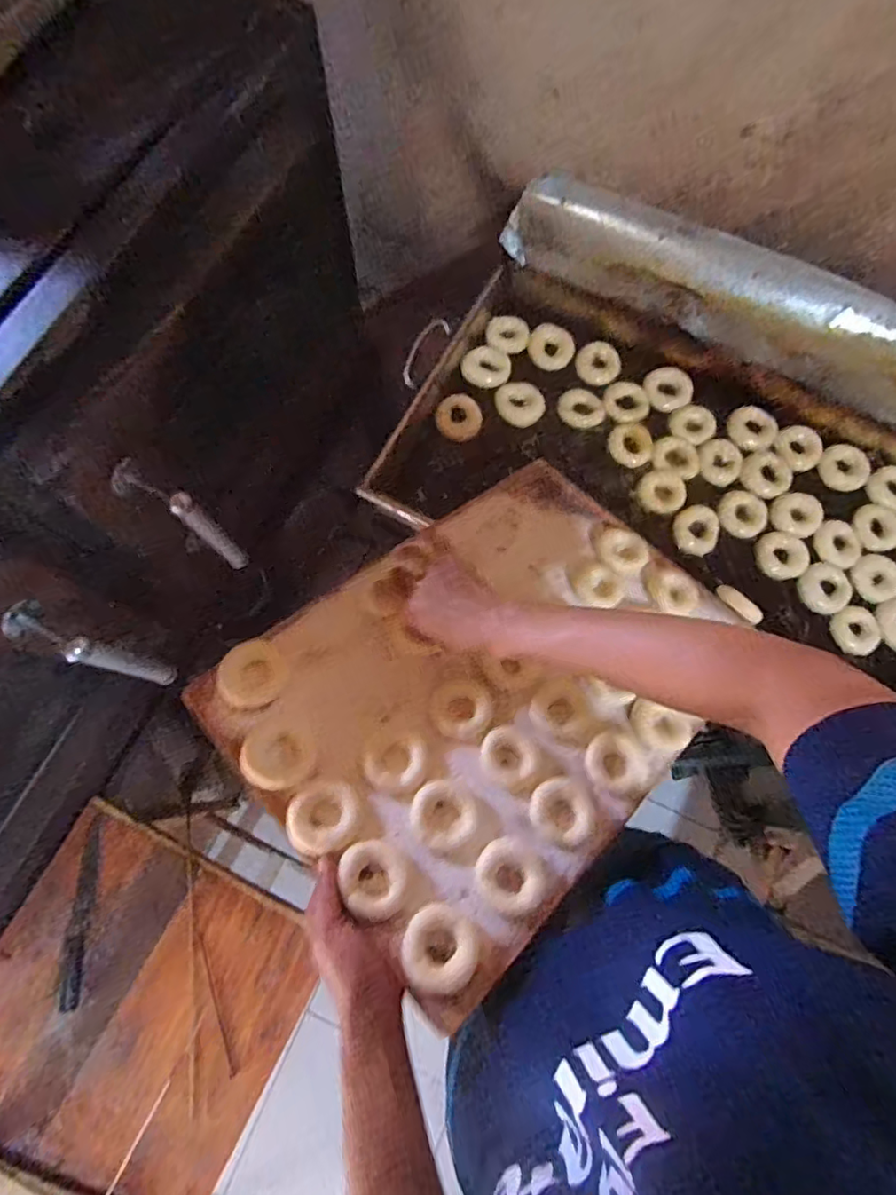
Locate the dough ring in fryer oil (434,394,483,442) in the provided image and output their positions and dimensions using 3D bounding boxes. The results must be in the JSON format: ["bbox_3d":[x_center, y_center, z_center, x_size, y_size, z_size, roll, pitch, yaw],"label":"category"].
[{"bbox_3d":[0.017,-0.283,0.884,0.070,0.017,0.077,0,72,0],"label":"dough ring in fryer oil"}]

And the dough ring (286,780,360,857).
[{"bbox_3d":[-0.123,0.215,0.549,0.066,0.020,0.066,9,60,-16],"label":"dough ring"}]

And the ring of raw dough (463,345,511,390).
[{"bbox_3d":[0.062,-0.383,0.922,0.077,0.024,0.087,-4,72,-2],"label":"ring of raw dough"}]

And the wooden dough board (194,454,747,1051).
[{"bbox_3d":[0.075,0.076,0.668,0.582,0.035,0.404,-36,70,-28],"label":"wooden dough board"}]

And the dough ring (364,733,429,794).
[{"bbox_3d":[-0.051,0.172,0.578,0.063,0.015,0.056,-21,73,-7],"label":"dough ring"}]

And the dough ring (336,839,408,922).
[{"bbox_3d":[-0.070,0.263,0.526,0.064,0.019,0.063,12,54,-13],"label":"dough ring"}]

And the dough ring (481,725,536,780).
[{"bbox_3d":[0.066,0.168,0.606,0.059,0.011,0.054,0,72,0],"label":"dough ring"}]

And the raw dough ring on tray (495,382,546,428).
[{"bbox_3d":[0.115,-0.308,0.892,0.073,0.025,0.072,0,72,0],"label":"raw dough ring on tray"}]

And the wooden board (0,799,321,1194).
[{"bbox_3d":[-0.432,0.555,0.775,0.416,0.040,0.389,24,73,7],"label":"wooden board"}]

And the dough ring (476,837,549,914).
[{"bbox_3d":[0.061,0.271,0.548,0.069,0.019,0.066,45,60,10],"label":"dough ring"}]

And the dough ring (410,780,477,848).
[{"bbox_3d":[-0.005,0.215,0.559,0.061,0.015,0.062,-20,73,-7],"label":"dough ring"}]

